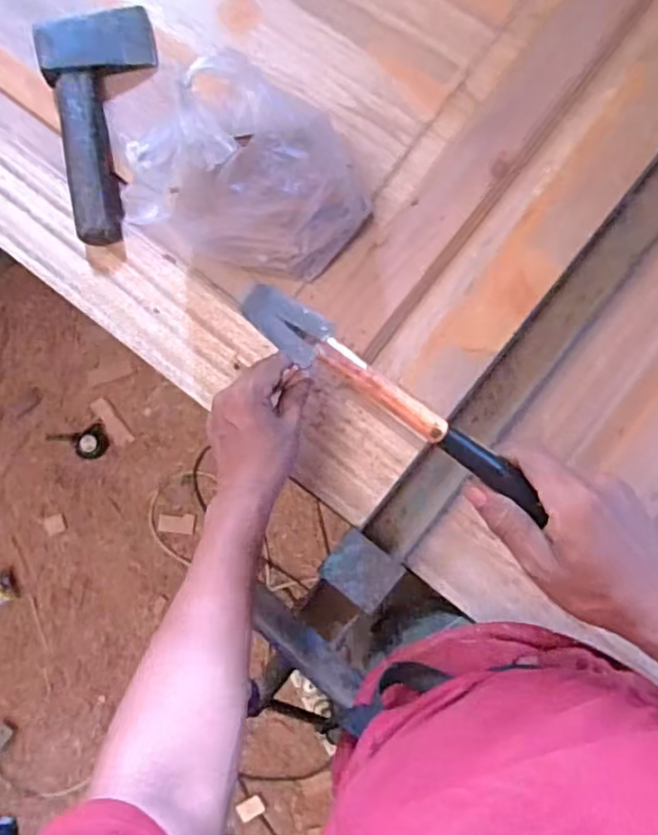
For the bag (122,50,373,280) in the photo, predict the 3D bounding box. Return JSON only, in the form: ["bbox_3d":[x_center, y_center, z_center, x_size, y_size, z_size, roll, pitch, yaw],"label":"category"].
[{"bbox_3d":[-0.057,-0.198,0.562,0.187,0.202,0.123,-45,83,0],"label":"bag"}]

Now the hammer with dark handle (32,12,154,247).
[{"bbox_3d":[-0.221,-0.302,0.668,0.110,0.042,0.243,-15,83,5],"label":"hammer with dark handle"}]

